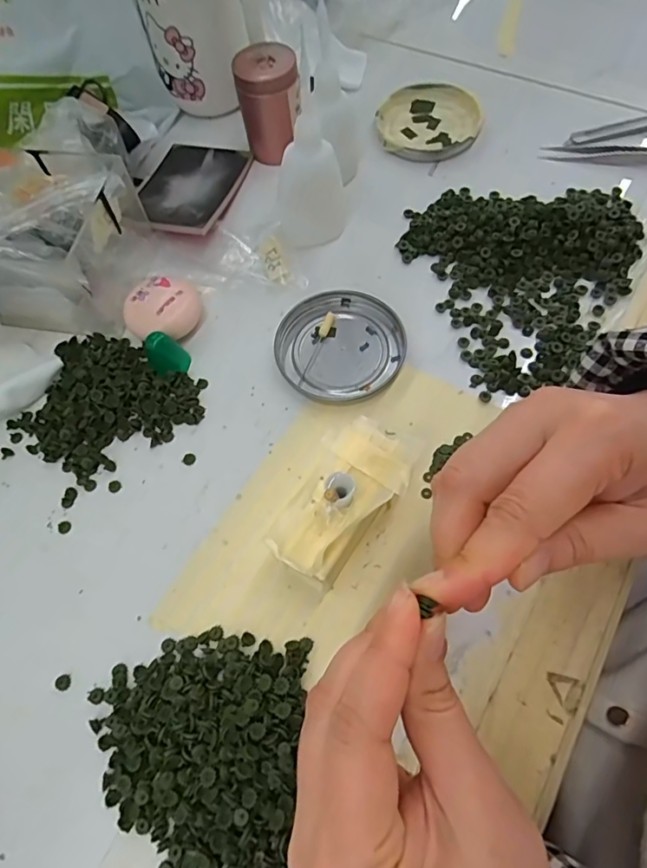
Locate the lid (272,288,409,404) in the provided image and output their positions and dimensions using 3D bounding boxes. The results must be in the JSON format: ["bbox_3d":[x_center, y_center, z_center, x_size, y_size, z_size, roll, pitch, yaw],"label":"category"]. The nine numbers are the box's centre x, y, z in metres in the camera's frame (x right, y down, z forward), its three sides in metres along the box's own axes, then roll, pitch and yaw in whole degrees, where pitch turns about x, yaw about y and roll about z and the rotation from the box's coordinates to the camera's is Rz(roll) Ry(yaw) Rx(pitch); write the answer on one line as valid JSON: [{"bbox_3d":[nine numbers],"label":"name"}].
[{"bbox_3d":[0.010,-0.055,0.318,0.075,0.008,0.077,29,71,15],"label":"lid"}]

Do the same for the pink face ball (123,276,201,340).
[{"bbox_3d":[-0.103,-0.080,0.327,0.045,0.020,0.038,0,66,3],"label":"pink face ball"}]

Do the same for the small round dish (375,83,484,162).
[{"bbox_3d":[0.082,-0.246,0.399,0.078,0.011,0.079,-2,65,4],"label":"small round dish"}]

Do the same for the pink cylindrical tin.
[{"bbox_3d":[-0.040,-0.243,0.372,0.043,0.060,0.050,-9,64,1],"label":"pink cylindrical tin"}]

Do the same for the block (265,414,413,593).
[{"bbox_3d":[0.012,0.035,0.261,0.048,0.038,0.085,25,70,14],"label":"block"}]

